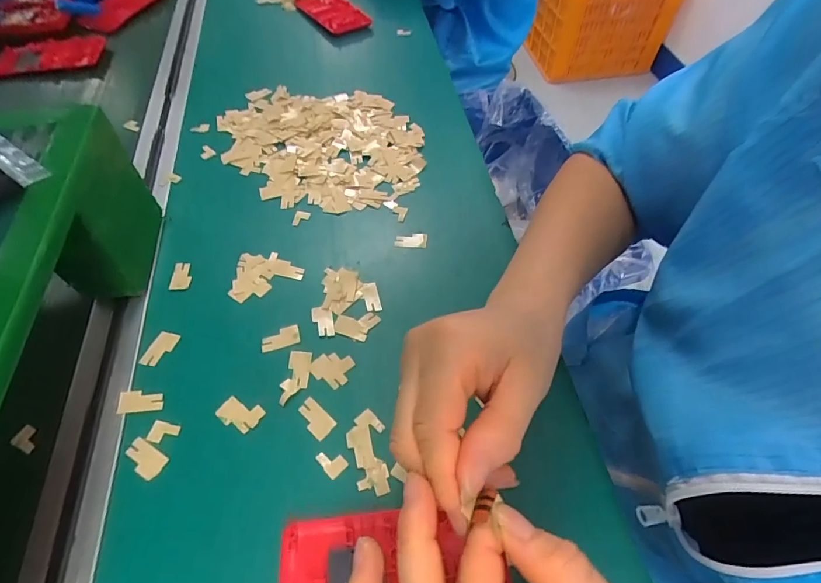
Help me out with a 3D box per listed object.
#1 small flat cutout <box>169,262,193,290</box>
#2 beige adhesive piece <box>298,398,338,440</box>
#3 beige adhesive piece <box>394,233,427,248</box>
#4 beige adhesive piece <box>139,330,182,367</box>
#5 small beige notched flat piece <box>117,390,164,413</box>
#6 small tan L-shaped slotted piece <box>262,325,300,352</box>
[{"bbox_3d":[-0.185,-0.013,0.365,0.015,0.004,0.028,0,55,-2],"label":"small flat cutout"},{"bbox_3d":[-0.063,0.084,0.299,0.028,0.004,0.016,38,62,22],"label":"beige adhesive piece"},{"bbox_3d":[0.001,-0.045,0.390,0.028,0.004,0.015,1,55,-1],"label":"beige adhesive piece"},{"bbox_3d":[-0.181,0.040,0.324,0.017,0.004,0.028,13,56,7],"label":"beige adhesive piece"},{"bbox_3d":[-0.181,0.073,0.301,0.027,0.004,0.015,-6,55,-6],"label":"small beige notched flat piece"},{"bbox_3d":[-0.096,0.033,0.332,0.028,0.004,0.016,-15,57,-12],"label":"small tan L-shaped slotted piece"}]

